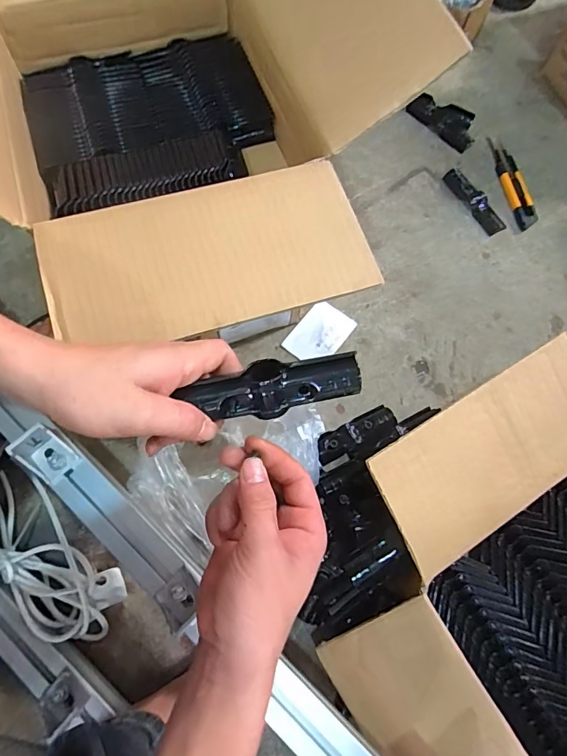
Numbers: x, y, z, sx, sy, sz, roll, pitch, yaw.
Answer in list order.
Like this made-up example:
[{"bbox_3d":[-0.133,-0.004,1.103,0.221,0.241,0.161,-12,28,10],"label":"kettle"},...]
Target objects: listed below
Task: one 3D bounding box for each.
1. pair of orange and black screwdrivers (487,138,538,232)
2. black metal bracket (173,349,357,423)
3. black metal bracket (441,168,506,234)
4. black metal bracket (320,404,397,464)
[{"bbox_3d":[0.371,-0.323,0.737,0.034,0.023,0.177,-9,71,-5],"label":"pair of orange and black screwdrivers"},{"bbox_3d":[-0.007,0.006,0.315,0.120,0.023,0.034,-10,71,-4],"label":"black metal bracket"},{"bbox_3d":[0.309,-0.286,0.729,0.034,0.011,0.130,-28,73,-11],"label":"black metal bracket"},{"bbox_3d":[0.095,0.075,0.588,0.111,0.027,0.039,-25,73,-10],"label":"black metal bracket"}]

